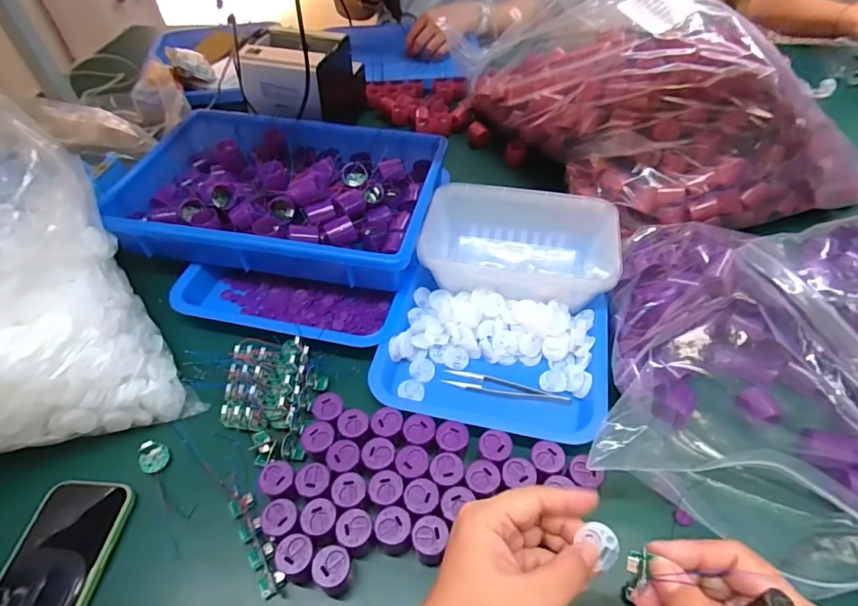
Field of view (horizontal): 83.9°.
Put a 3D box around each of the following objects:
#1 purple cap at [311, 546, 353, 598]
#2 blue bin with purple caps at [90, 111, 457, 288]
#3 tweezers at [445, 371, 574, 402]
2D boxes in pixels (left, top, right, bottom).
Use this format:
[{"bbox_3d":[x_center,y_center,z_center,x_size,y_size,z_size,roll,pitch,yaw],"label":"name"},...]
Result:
[{"bbox_3d":[-0.071,0.203,0.362,0.027,0.035,0.026,-1,49,1],"label":"purple cap"},{"bbox_3d":[-0.177,-0.135,0.598,0.370,0.088,0.254,6,50,7],"label":"blue bin with purple caps"},{"bbox_3d":[0.075,0.084,0.471,0.121,0.004,0.020,11,51,12],"label":"tweezers"}]

